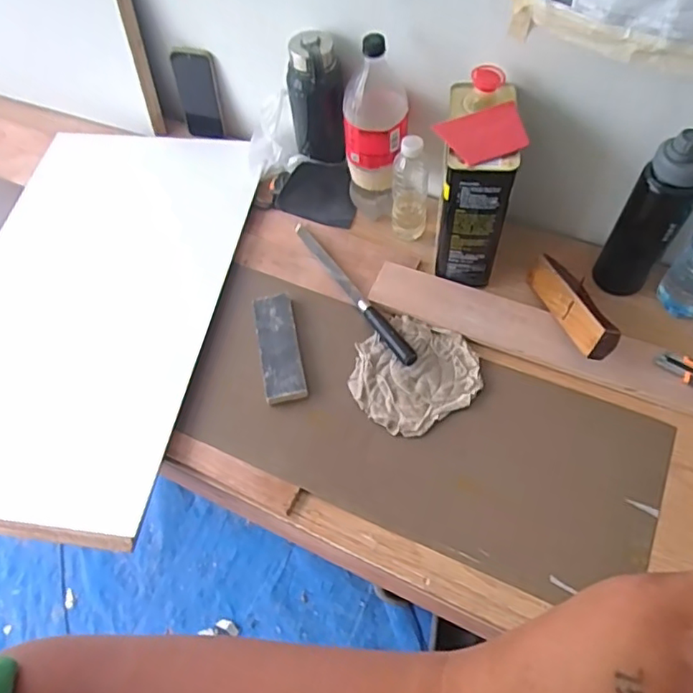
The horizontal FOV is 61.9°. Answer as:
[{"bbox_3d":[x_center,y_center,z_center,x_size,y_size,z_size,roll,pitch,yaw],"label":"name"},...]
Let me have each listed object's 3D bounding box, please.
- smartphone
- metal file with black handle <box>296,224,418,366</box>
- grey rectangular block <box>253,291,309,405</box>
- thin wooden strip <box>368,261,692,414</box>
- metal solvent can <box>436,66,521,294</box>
[{"bbox_3d":[-0.271,-0.461,1.063,0.079,0.173,0.013,13,55,5],"label":"smartphone"},{"bbox_3d":[0.004,-0.089,0.900,0.023,0.016,0.322,-32,62,-13],"label":"metal file with black handle"},{"bbox_3d":[-0.098,-0.001,0.849,0.058,0.022,0.175,-12,59,-2],"label":"grey rectangular block"},{"bbox_3d":[0.312,-0.006,0.829,0.574,0.013,0.080,20,75,15],"label":"thin wooden strip"},{"bbox_3d":[0.184,-0.234,0.827,0.089,0.253,0.164,4,60,7],"label":"metal solvent can"}]

